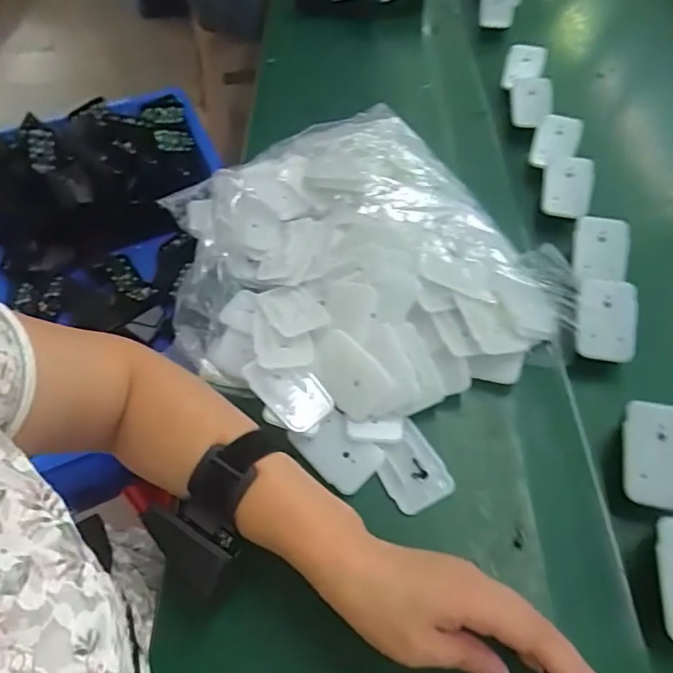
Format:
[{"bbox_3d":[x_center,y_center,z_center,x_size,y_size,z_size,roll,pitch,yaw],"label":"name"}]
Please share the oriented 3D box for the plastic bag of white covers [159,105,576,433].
[{"bbox_3d":[-0.002,-0.080,0.448,0.290,0.076,0.319,-17,56,-8],"label":"plastic bag of white covers"}]

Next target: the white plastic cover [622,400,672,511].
[{"bbox_3d":[0.220,0.081,0.341,0.046,0.006,0.068,7,79,12],"label":"white plastic cover"}]

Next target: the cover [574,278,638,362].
[{"bbox_3d":[0.218,-0.014,0.404,0.045,0.010,0.065,10,81,16],"label":"cover"}]

